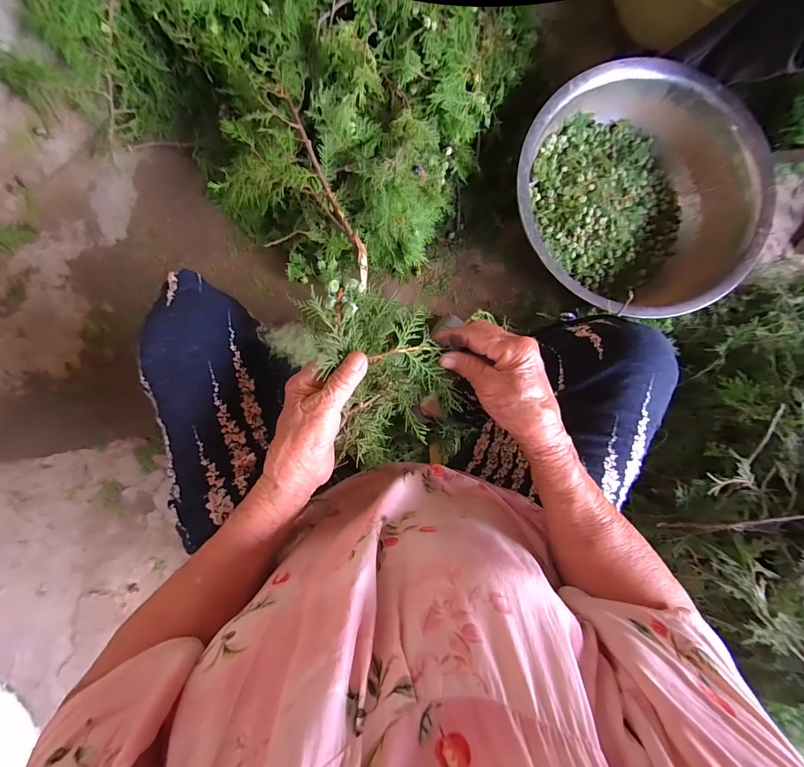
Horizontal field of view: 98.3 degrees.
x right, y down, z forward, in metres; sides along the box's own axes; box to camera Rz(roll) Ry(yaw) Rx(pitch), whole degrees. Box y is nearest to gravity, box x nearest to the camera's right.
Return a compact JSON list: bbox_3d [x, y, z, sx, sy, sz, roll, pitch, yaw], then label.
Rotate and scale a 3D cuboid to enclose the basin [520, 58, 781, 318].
[{"bbox_3d":[0.432,-0.343,0.676,0.440,0.147,0.431,0,89,-4],"label":"basin"}]

